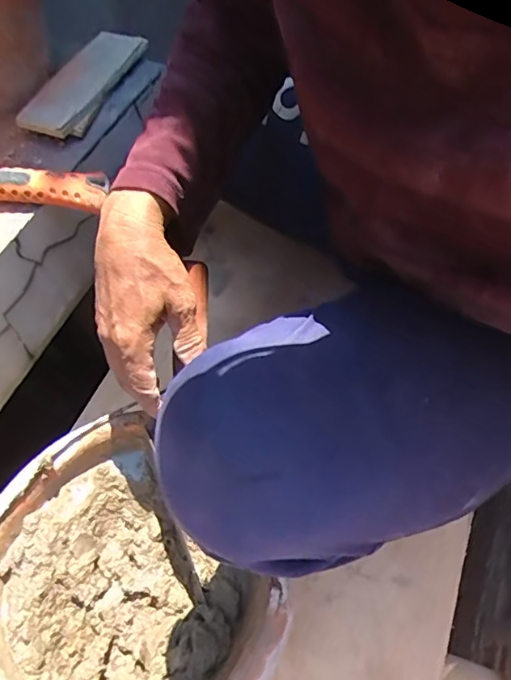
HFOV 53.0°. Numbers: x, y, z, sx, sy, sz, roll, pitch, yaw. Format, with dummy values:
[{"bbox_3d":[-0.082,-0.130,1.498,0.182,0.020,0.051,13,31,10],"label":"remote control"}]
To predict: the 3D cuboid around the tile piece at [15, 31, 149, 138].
[{"bbox_3d":[-0.178,-0.275,0.537,0.059,0.010,0.190,21,57,6],"label":"tile piece"}]

